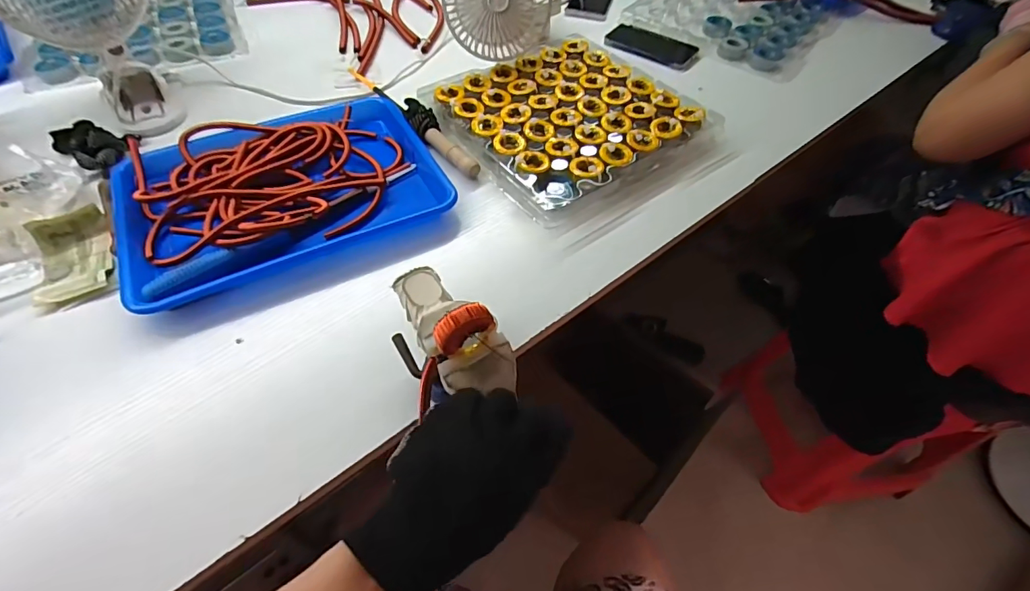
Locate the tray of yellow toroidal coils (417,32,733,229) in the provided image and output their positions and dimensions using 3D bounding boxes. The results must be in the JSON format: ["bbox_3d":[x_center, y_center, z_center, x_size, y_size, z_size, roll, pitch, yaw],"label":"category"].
[{"bbox_3d":[0.069,-0.236,0.630,0.292,0.036,0.294,-29,60,-20],"label":"tray of yellow toroidal coils"}]

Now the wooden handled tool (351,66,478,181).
[{"bbox_3d":[-0.139,-0.243,0.636,0.033,0.027,0.293,-31,60,-21],"label":"wooden handled tool"}]

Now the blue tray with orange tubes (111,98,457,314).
[{"bbox_3d":[-0.267,-0.132,0.550,0.332,0.035,0.256,-23,58,-16],"label":"blue tray with orange tubes"}]

